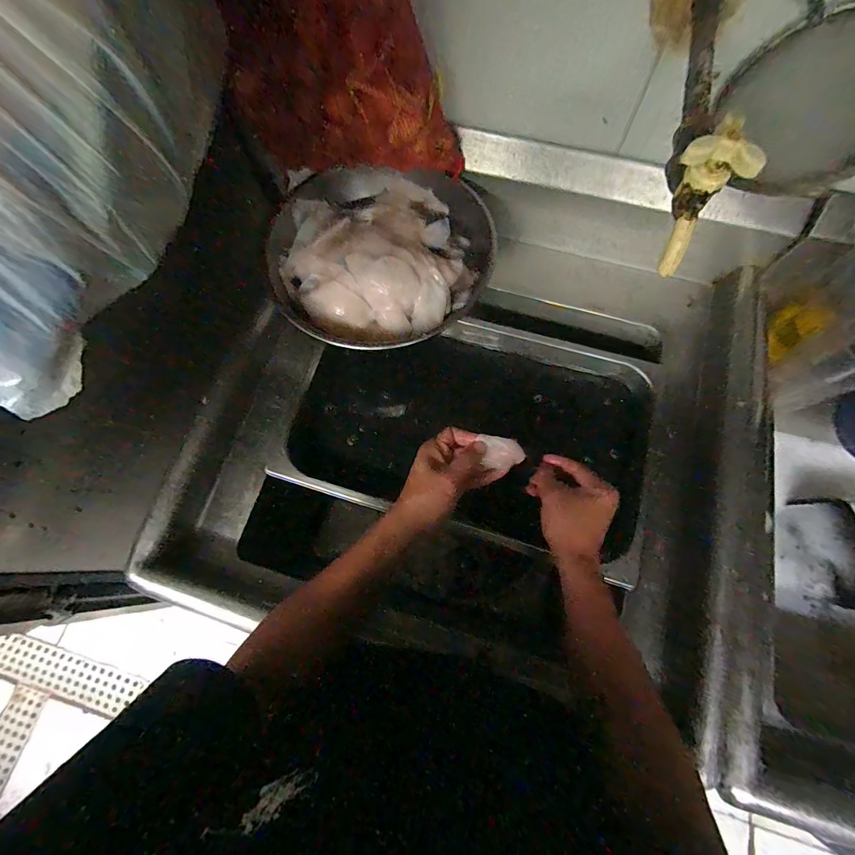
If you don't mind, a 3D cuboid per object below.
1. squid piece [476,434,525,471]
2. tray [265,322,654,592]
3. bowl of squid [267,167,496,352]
[{"bbox_3d":[0.084,0.029,0.465,0.052,0.006,0.035,12,87,-9],"label":"squid piece"},{"bbox_3d":[0.065,-0.006,0.644,0.513,0.080,0.333,14,73,6],"label":"tray"},{"bbox_3d":[-0.061,-0.256,0.593,0.314,0.106,0.282,4,72,3],"label":"bowl of squid"}]

